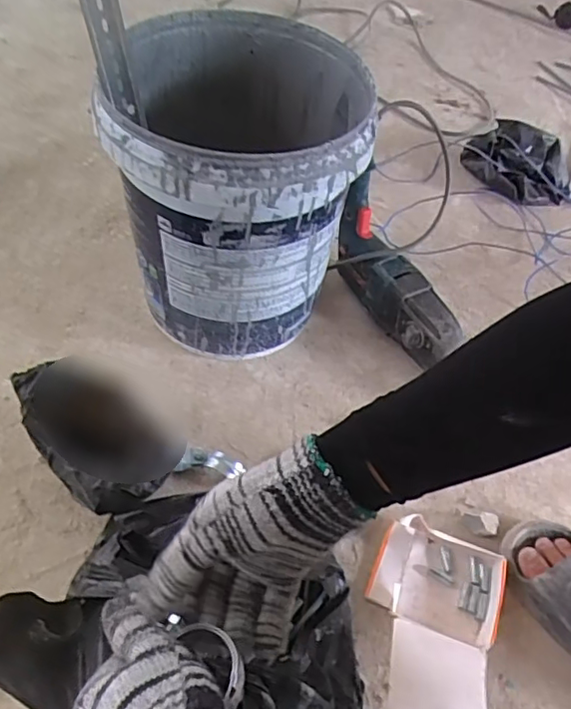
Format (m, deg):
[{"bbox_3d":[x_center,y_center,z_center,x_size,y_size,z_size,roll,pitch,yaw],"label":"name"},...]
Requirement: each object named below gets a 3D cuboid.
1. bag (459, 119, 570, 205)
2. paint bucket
[{"bbox_3d":[0.469,-0.385,1.152,0.212,0.057,0.218,28,54,14],"label":"bag"},{"bbox_3d":[-0.064,-0.207,0.751,0.289,0.316,0.319,11,52,1],"label":"paint bucket"}]

